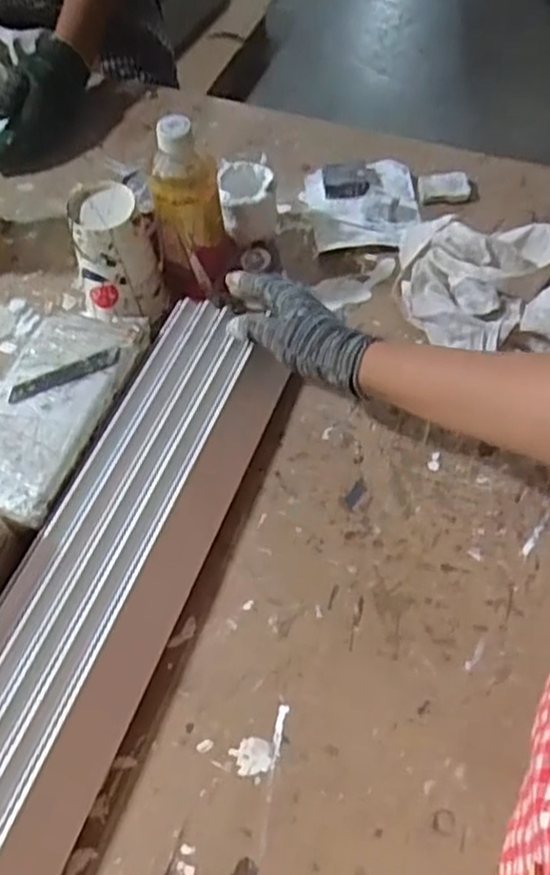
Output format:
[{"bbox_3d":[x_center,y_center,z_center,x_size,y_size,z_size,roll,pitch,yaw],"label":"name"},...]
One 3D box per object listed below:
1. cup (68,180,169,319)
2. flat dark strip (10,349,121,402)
[{"bbox_3d":[-0.151,-0.181,0.691,0.078,0.119,0.080,0,57,0],"label":"cup"},{"bbox_3d":[-0.180,-0.053,0.625,0.098,0.004,0.019,-21,57,-7],"label":"flat dark strip"}]

